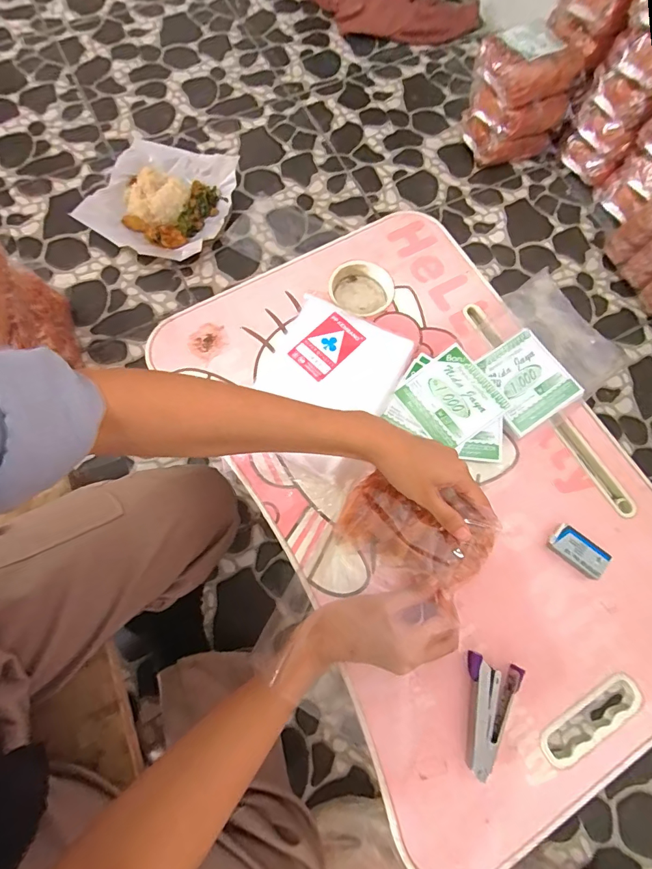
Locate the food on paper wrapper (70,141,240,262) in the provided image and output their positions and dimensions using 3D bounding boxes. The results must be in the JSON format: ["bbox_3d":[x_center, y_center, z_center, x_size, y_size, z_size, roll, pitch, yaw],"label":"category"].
[{"bbox_3d":[-0.310,-0.455,0.781,0.230,0.045,0.243,18,74,3],"label":"food on paper wrapper"}]

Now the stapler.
[{"bbox_3d":[0.140,0.243,0.359,0.043,0.018,0.087,16,74,3],"label":"stapler"}]

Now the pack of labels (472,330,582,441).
[{"bbox_3d":[0.215,-0.056,0.452,0.087,0.017,0.094,-31,77,-10],"label":"pack of labels"}]

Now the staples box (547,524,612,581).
[{"bbox_3d":[0.247,0.114,0.406,0.056,0.014,0.031,37,76,8],"label":"staples box"}]

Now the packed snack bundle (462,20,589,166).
[{"bbox_3d":[0.376,-0.652,0.805,0.165,0.179,0.134,-22,76,-8],"label":"packed snack bundle"}]

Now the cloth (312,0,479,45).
[{"bbox_3d":[0.100,-1.031,0.961,0.475,0.055,0.234,39,76,9],"label":"cloth"}]

